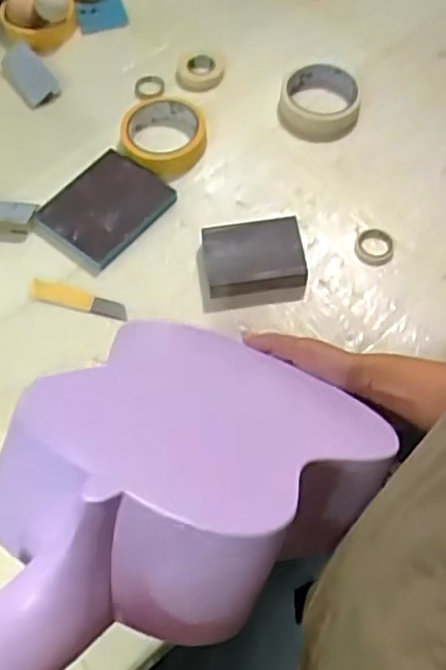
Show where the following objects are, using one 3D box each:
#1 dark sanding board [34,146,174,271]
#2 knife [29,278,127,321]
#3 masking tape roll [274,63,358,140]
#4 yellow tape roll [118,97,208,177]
[{"bbox_3d":[-0.121,-0.131,0.710,0.096,0.028,0.119,39,69,20],"label":"dark sanding board"},{"bbox_3d":[-0.140,-0.034,0.678,0.095,0.014,0.021,14,63,9],"label":"knife"},{"bbox_3d":[0.104,-0.252,0.752,0.085,0.032,0.089,-1,61,1],"label":"masking tape roll"},{"bbox_3d":[-0.062,-0.211,0.736,0.089,0.029,0.093,-1,61,1],"label":"yellow tape roll"}]

